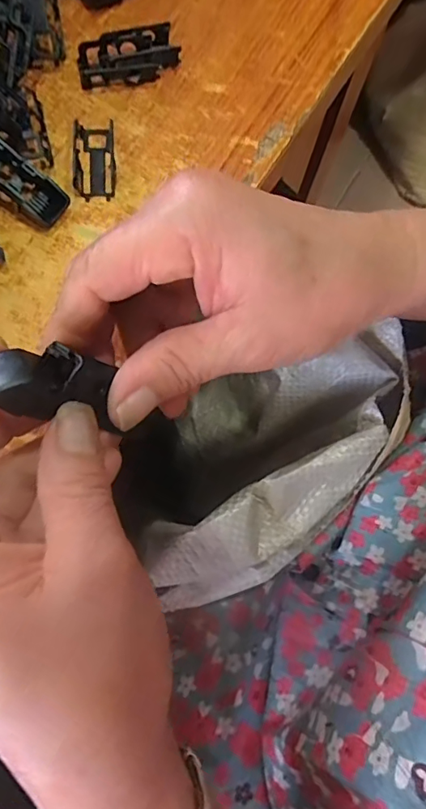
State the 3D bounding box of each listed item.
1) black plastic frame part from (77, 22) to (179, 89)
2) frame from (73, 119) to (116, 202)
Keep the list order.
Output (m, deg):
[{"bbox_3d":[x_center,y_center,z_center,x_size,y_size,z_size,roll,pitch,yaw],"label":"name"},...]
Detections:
[{"bbox_3d":[-0.045,-0.181,0.265,0.052,0.013,0.022,-16,77,-7],"label":"black plastic frame part"},{"bbox_3d":[-0.060,-0.123,0.255,0.021,0.006,0.041,-3,76,-4],"label":"frame"}]

